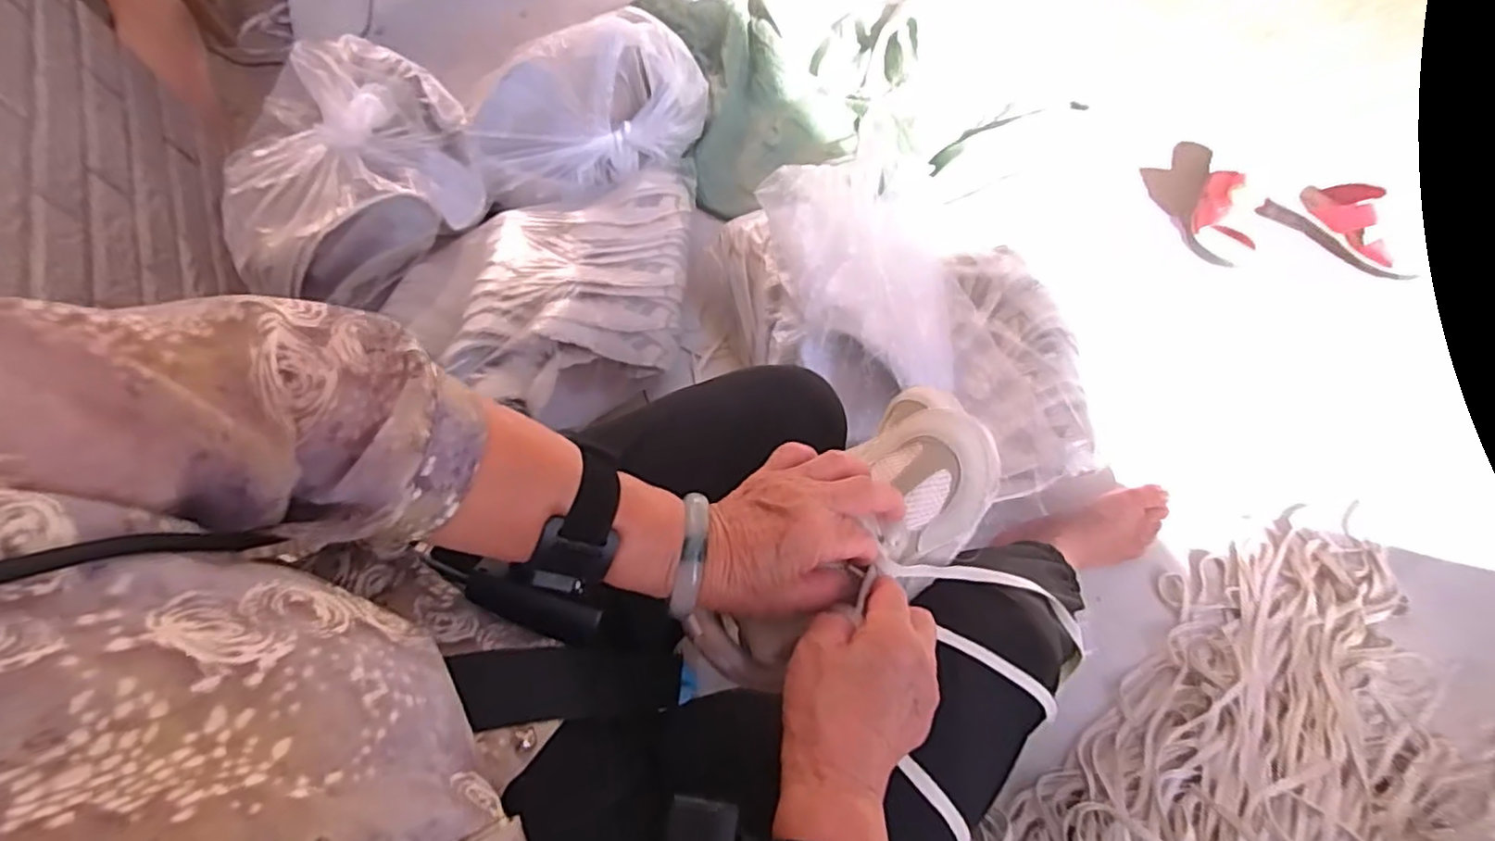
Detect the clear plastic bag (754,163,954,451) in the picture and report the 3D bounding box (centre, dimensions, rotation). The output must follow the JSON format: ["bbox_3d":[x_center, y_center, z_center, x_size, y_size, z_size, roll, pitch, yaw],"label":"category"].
[{"bbox_3d":[0.129,-0.171,0.785,0.211,0.113,0.285,-9,63,4],"label":"clear plastic bag"}]

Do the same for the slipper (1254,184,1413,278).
[{"bbox_3d":[0.842,-0.280,0.950,0.199,0.055,0.102,37,75,23],"label":"slipper"}]

